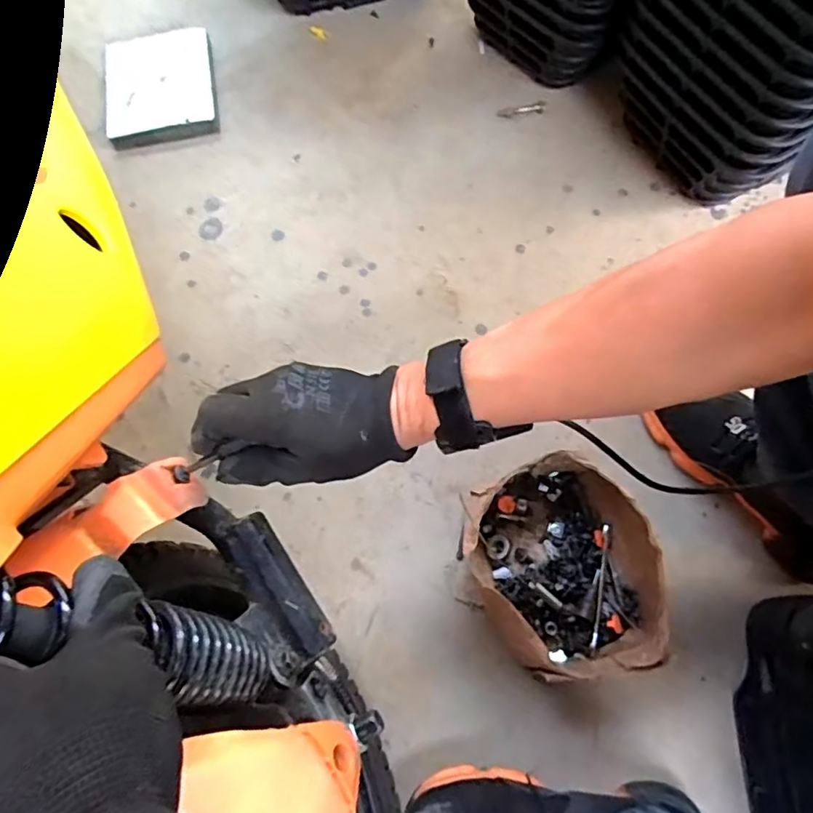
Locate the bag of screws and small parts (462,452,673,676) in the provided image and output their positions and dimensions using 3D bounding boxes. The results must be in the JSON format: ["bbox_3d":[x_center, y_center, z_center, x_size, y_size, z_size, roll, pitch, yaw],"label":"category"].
[{"bbox_3d":[0.155,0.161,0.573,0.175,0.092,0.203,-16,71,-3],"label":"bag of screws and small parts"}]

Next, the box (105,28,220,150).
[{"bbox_3d":[-0.368,-0.480,0.845,0.159,0.031,0.213,-14,71,-2],"label":"box"}]

